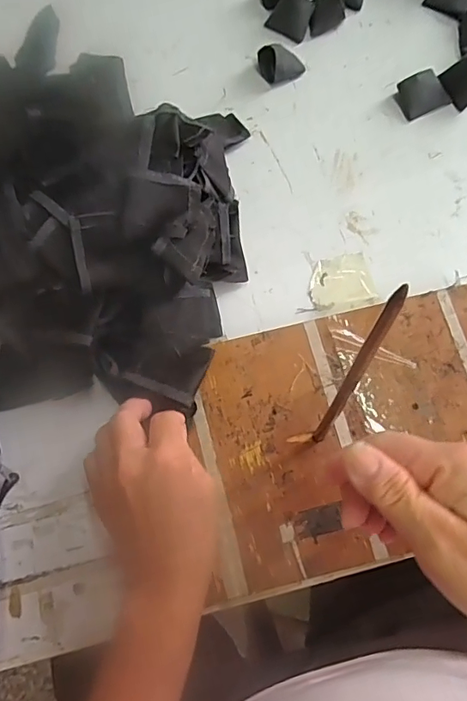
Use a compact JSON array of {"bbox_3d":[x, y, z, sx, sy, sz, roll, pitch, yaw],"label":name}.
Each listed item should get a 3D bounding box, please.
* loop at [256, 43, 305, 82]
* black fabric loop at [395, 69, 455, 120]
[{"bbox_3d":[0.045,-0.272,0.466,0.045,0.026,0.026,3,72,3],"label":"loop"},{"bbox_3d":[0.176,-0.239,0.455,0.044,0.017,0.033,-25,73,-6],"label":"black fabric loop"}]

